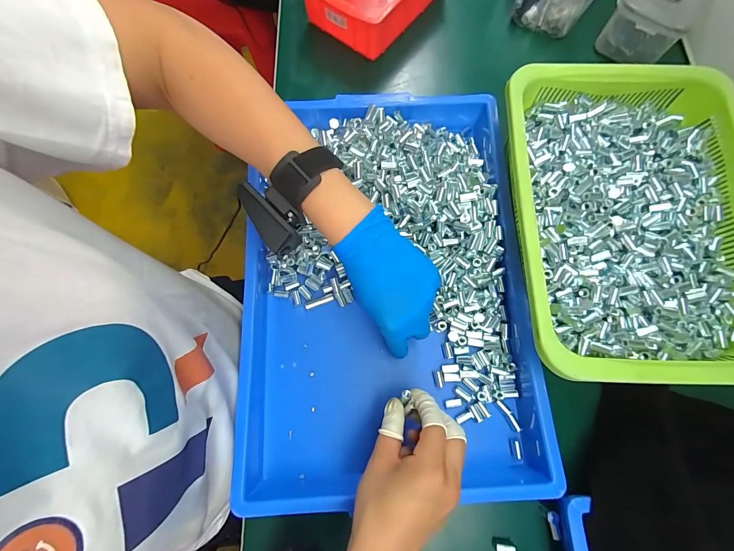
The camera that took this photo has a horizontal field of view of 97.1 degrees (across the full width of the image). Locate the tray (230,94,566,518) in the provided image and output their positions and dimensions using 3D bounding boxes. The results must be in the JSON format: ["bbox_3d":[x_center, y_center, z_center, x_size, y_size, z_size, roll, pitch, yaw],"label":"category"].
[{"bbox_3d":[0.015,-0.002,0.344,0.300,0.056,0.417,-3,76,0],"label":"tray"}]

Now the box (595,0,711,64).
[{"bbox_3d":[0.382,-0.352,0.432,0.101,0.056,0.124,35,79,9],"label":"box"}]

